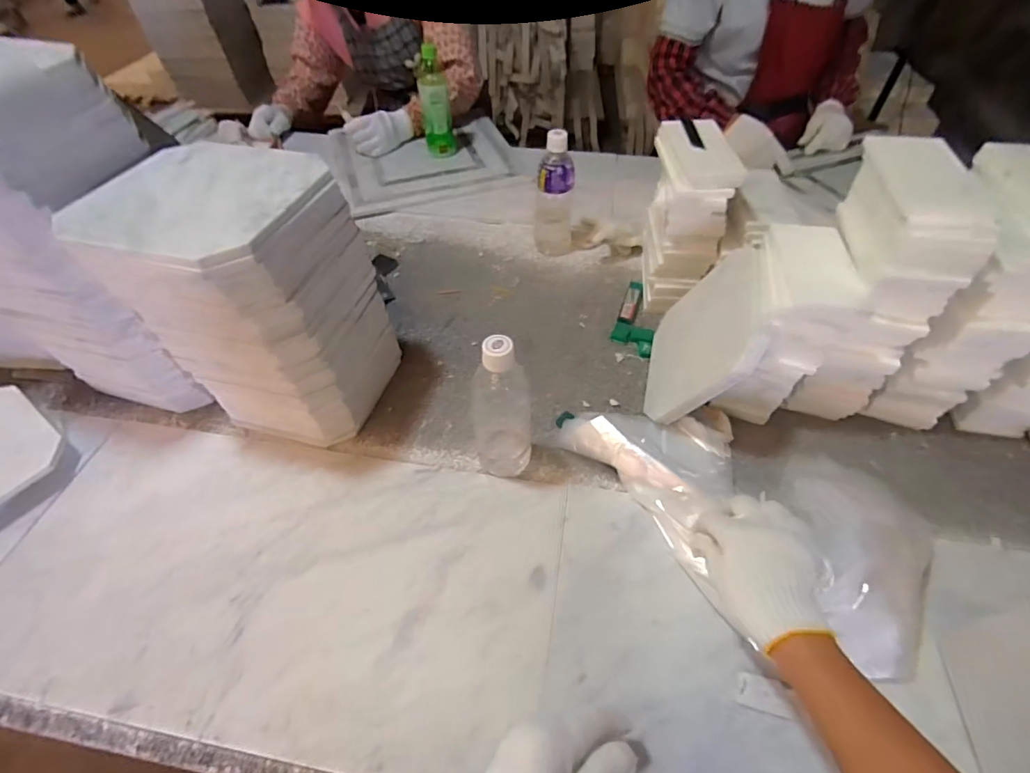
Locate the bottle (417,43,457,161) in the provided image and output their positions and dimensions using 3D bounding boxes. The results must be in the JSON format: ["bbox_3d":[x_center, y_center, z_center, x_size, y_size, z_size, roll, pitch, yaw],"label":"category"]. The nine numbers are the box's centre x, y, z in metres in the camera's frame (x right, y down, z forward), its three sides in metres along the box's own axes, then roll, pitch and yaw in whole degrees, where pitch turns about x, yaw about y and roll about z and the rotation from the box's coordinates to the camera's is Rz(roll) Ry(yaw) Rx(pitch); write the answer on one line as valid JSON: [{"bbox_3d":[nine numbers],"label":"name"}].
[{"bbox_3d":[-0.170,-0.618,1.033,0.066,0.204,0.057,-8,52,-4],"label":"bottle"}]

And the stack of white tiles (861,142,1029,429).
[{"bbox_3d":[0.519,-0.100,0.578,0.126,0.308,0.158,8,51,6],"label":"stack of white tiles"}]

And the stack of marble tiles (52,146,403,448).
[{"bbox_3d":[-0.294,-0.089,0.568,0.205,0.297,0.191,11,52,9],"label":"stack of marble tiles"}]

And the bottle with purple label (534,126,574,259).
[{"bbox_3d":[0.070,-0.331,0.827,0.066,0.213,0.069,0,51,3],"label":"bottle with purple label"}]

